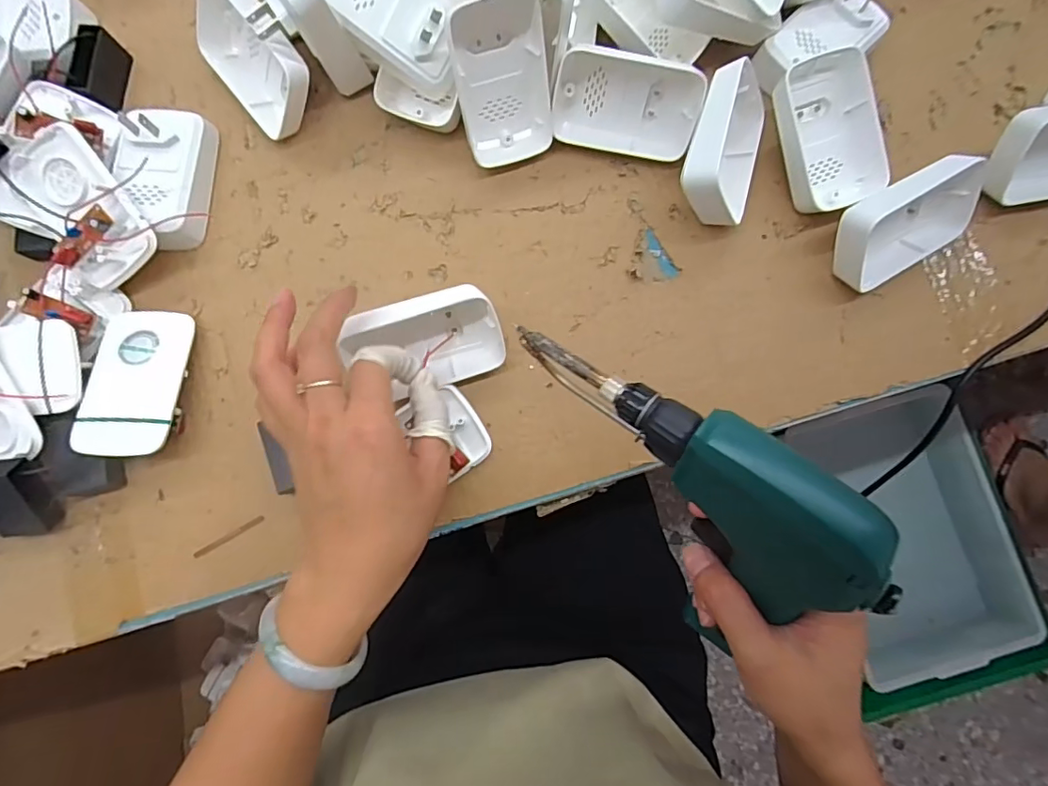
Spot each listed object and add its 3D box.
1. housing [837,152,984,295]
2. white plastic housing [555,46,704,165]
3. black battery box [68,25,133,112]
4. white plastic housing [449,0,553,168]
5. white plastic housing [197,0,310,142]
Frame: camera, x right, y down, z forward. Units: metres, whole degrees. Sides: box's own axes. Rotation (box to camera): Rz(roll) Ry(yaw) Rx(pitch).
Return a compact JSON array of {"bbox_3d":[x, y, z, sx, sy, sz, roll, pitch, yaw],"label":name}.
[{"bbox_3d":[0.246,-0.110,0.347,0.097,0.065,0.030,-31,45,-7],"label":"housing"},{"bbox_3d":[0.071,-0.197,0.366,0.094,0.027,0.059,14,126,2],"label":"white plastic housing"},{"bbox_3d":[-0.295,-0.224,0.373,0.015,0.029,0.050,6,82,0],"label":"black battery box"},{"bbox_3d":[-0.014,-0.201,0.347,0.059,0.093,0.023,-22,45,-6],"label":"white plastic housing"},{"bbox_3d":[-0.179,-0.229,0.362,0.031,0.062,0.101,-35,83,-39],"label":"white plastic housing"}]

